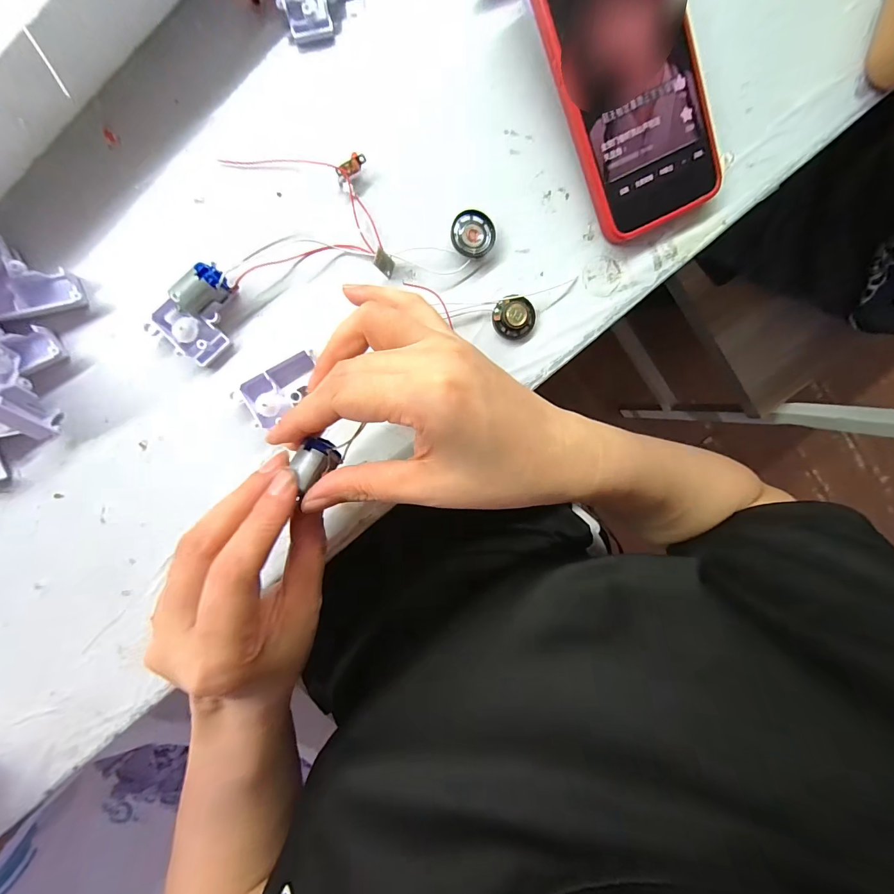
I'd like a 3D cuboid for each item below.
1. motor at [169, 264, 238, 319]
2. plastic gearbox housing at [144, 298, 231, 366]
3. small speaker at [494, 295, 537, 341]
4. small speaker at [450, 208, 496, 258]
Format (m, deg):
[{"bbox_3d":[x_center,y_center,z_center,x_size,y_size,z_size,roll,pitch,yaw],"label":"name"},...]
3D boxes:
[{"bbox_3d":[-0.132,-0.085,0.213,0.029,0.018,0.017,-37,98,-1],"label":"motor"},{"bbox_3d":[-0.143,-0.065,0.218,0.034,0.014,0.029,39,91,-8],"label":"plastic gearbox housing"},{"bbox_3d":[0.042,-0.079,0.239,0.026,0.009,0.025,-1,96,-6],"label":"small speaker"},{"bbox_3d":[0.015,-0.125,0.231,0.025,0.009,0.025,-9,96,-5],"label":"small speaker"}]

